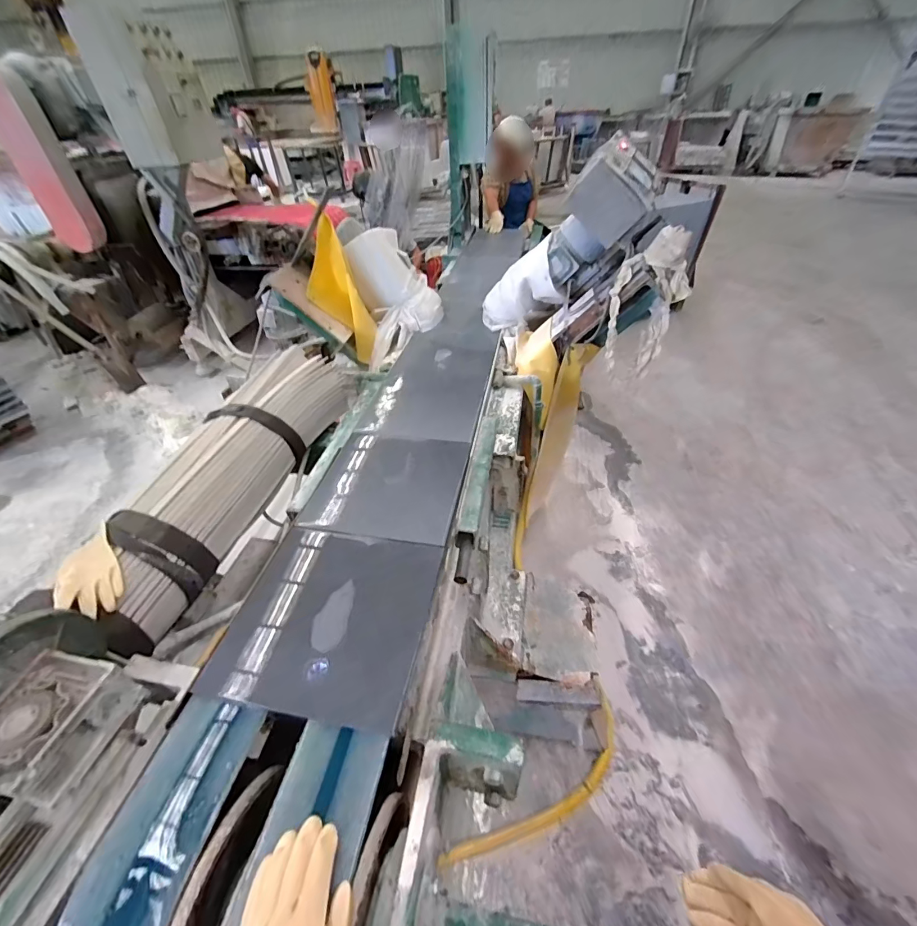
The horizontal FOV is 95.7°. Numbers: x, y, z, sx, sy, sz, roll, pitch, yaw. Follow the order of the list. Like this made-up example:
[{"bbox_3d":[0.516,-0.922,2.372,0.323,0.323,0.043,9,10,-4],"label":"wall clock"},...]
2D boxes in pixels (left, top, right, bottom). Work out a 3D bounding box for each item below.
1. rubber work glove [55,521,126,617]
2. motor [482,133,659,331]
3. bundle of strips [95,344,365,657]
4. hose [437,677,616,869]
[{"bbox_3d":[-0.732,0.215,0.821,0.103,0.041,0.218,-28,47,-27],"label":"rubber work glove"},{"bbox_3d":[0.331,-0.642,1.309,0.232,0.618,0.250,50,56,-3],"label":"motor"},{"bbox_3d":[-0.576,0.015,1.072,0.239,0.183,0.889,11,42,14],"label":"bundle of strips"},{"bbox_3d":[0.239,0.849,1.090,0.609,0.030,0.154,-29,48,-28],"label":"hose"}]

